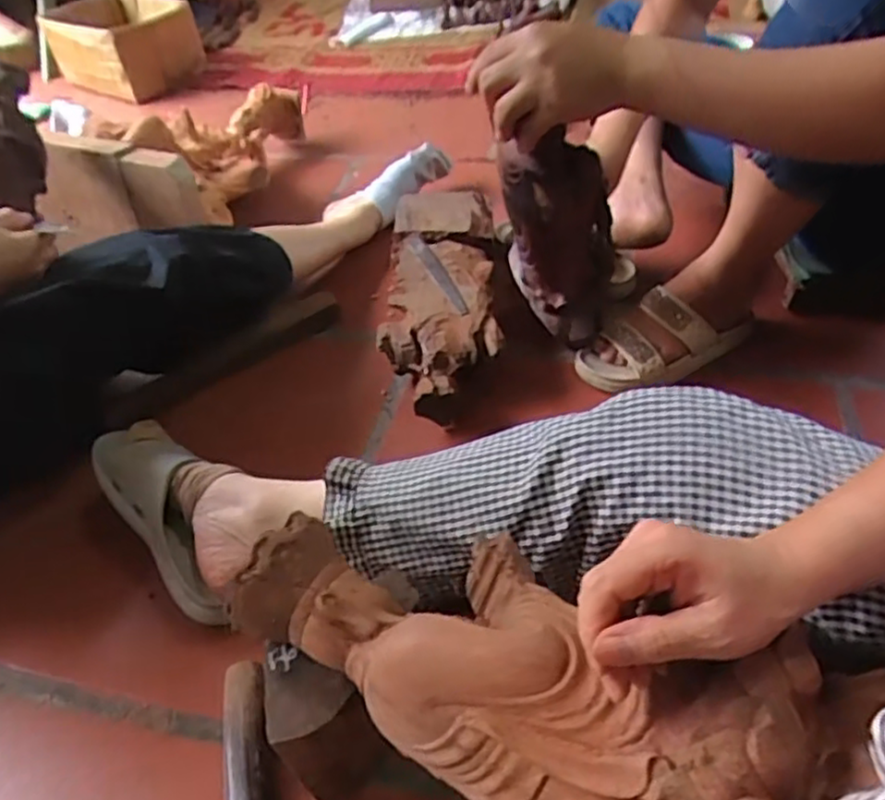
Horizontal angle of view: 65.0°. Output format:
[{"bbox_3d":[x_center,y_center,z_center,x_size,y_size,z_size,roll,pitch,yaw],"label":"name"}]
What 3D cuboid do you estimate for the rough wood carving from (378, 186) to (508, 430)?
[{"bbox_3d":[0.001,-0.135,0.923,0.145,0.078,0.394,-3,44,3],"label":"rough wood carving"}]

